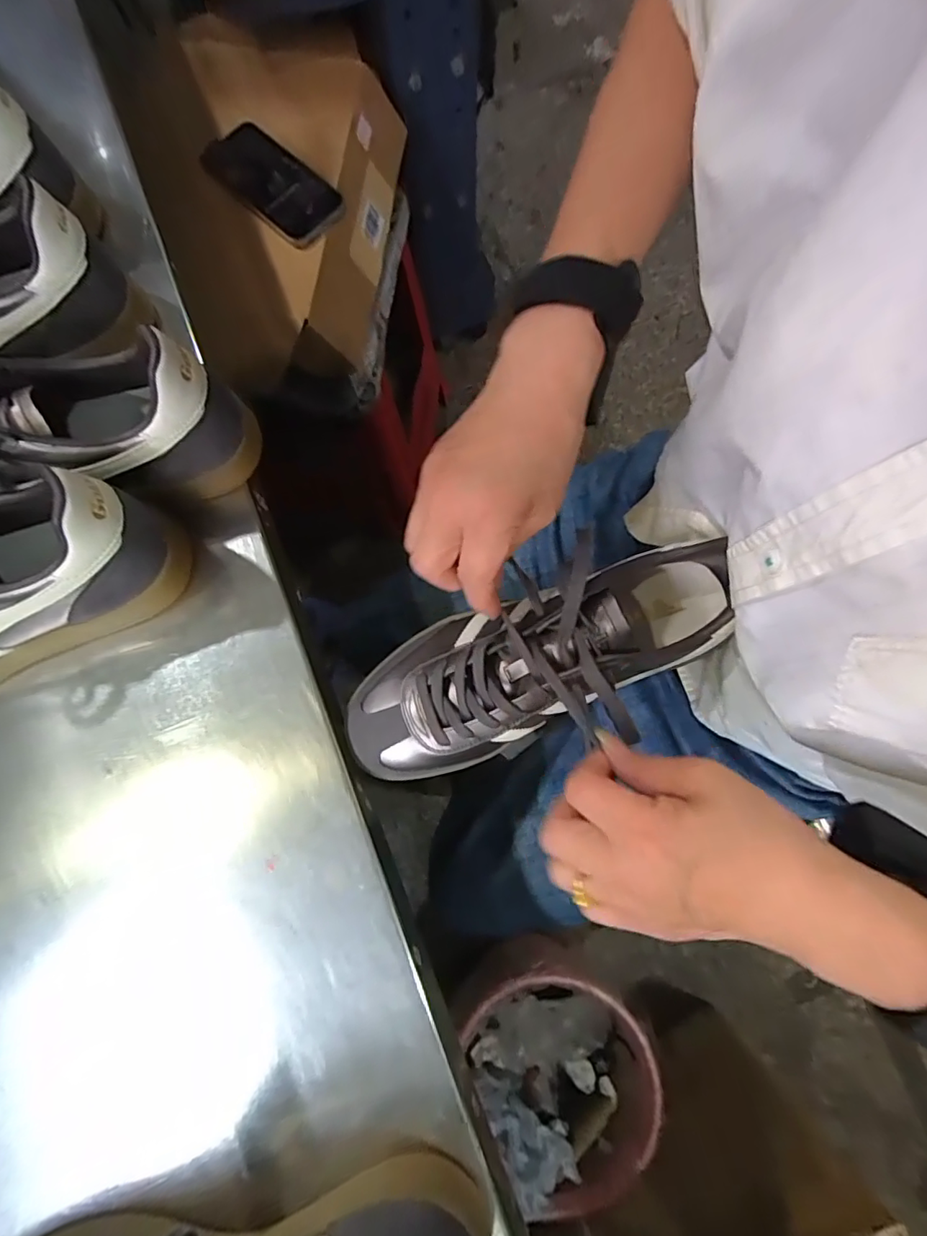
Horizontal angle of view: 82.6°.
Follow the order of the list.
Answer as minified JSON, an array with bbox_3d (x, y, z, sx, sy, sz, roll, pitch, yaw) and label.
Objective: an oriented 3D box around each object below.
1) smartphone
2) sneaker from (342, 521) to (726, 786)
[{"bbox_3d":[-0.205,-0.470,0.565,0.160,0.017,0.075,42,81,8],"label":"smartphone"},{"bbox_3d":[0.048,0.022,0.334,0.260,0.081,0.091,-23,79,1],"label":"sneaker"}]

